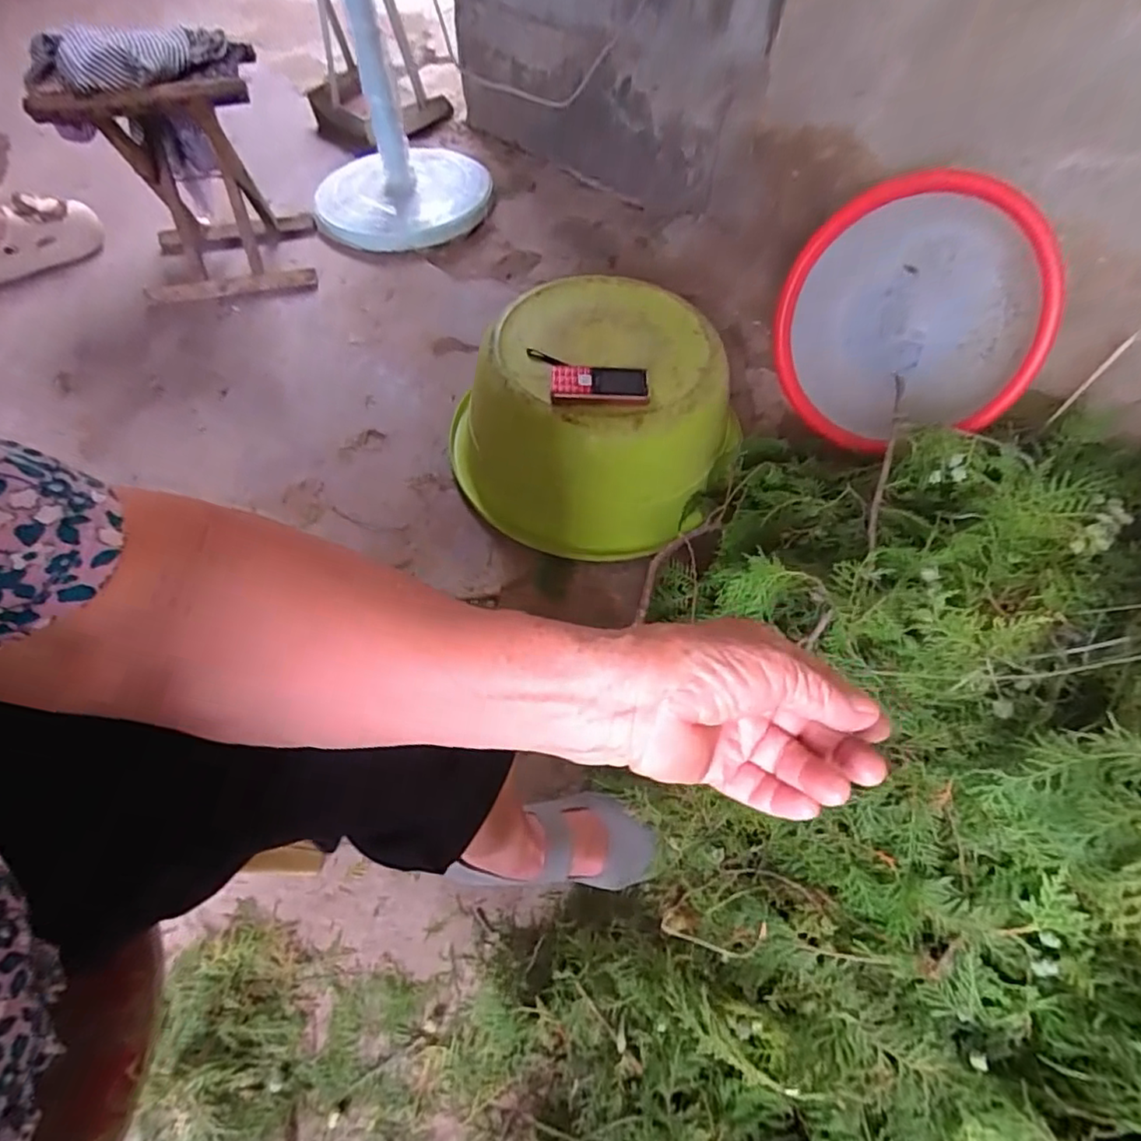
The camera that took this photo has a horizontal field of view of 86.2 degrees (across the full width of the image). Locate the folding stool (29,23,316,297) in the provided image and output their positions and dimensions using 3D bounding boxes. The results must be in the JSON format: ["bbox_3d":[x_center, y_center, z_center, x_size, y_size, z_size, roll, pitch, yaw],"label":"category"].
[{"bbox_3d":[-0.699,-0.721,1.098,0.335,0.370,0.212,-9,57,-7],"label":"folding stool"}]

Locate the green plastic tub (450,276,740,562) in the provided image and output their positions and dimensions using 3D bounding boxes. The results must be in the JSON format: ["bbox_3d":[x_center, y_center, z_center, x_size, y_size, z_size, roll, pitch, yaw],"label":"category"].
[{"bbox_3d":[0.017,-0.212,0.878,0.372,0.223,0.336,-12,58,-9],"label":"green plastic tub"}]

